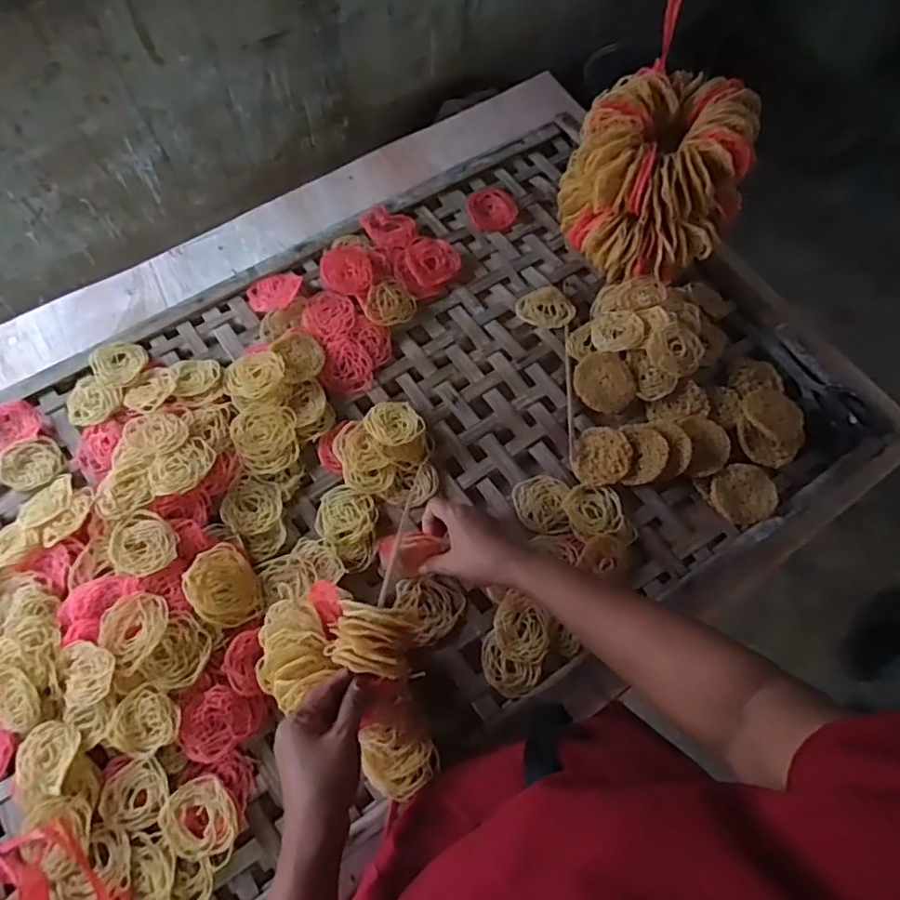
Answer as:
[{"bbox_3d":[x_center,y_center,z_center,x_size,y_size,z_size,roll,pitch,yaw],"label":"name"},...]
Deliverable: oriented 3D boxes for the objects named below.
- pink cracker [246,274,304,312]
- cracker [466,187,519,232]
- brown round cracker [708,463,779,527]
[{"bbox_3d":[-0.223,-0.203,0.766,0.070,0.015,0.058,-19,71,-10],"label":"pink cracker"},{"bbox_3d":[0.058,-0.339,0.839,0.068,0.012,0.072,1,69,-2],"label":"cracker"},{"bbox_3d":[0.337,0.049,0.684,0.071,0.012,0.067,1,69,-2],"label":"brown round cracker"}]

